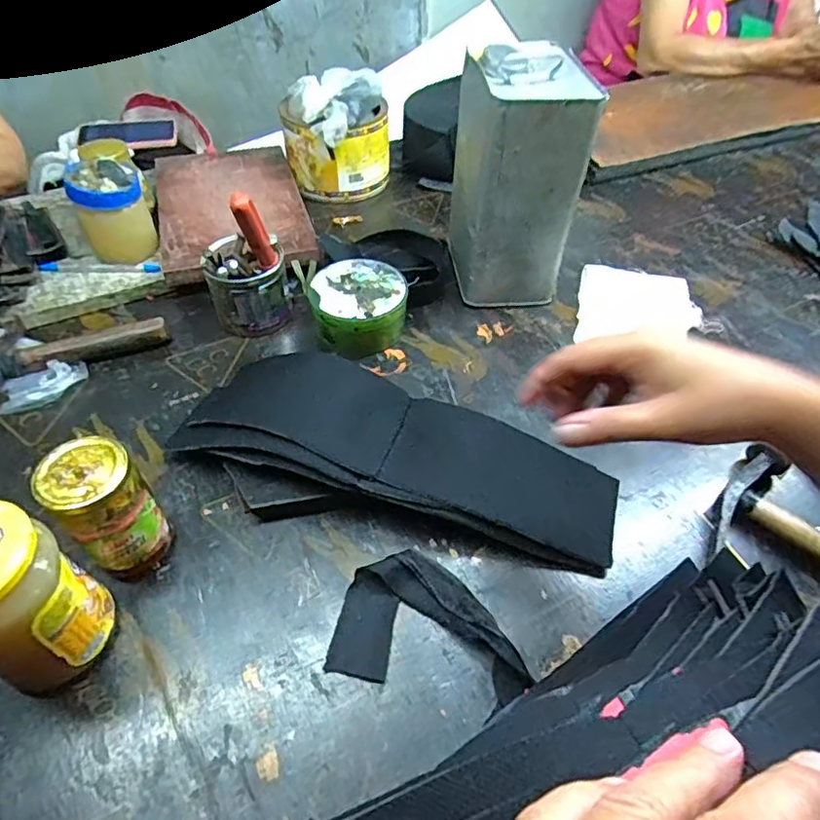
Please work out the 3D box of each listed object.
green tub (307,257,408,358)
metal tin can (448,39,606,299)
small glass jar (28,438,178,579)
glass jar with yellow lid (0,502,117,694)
[{"bbox_3d":[-0.055,-0.113,0.626,0.100,0.057,0.102,0,49,0],"label":"green tub"},{"bbox_3d":[0.114,-0.244,0.626,0.111,0.231,0.134,-3,49,-4],"label":"metal tin can"},{"bbox_3d":[-0.222,0.077,0.421,0.056,0.112,0.056,0,49,0],"label":"small glass jar"},{"bbox_3d":[-0.251,0.125,0.367,0.070,0.134,0.073,0,49,0],"label":"glass jar with yellow lid"}]

